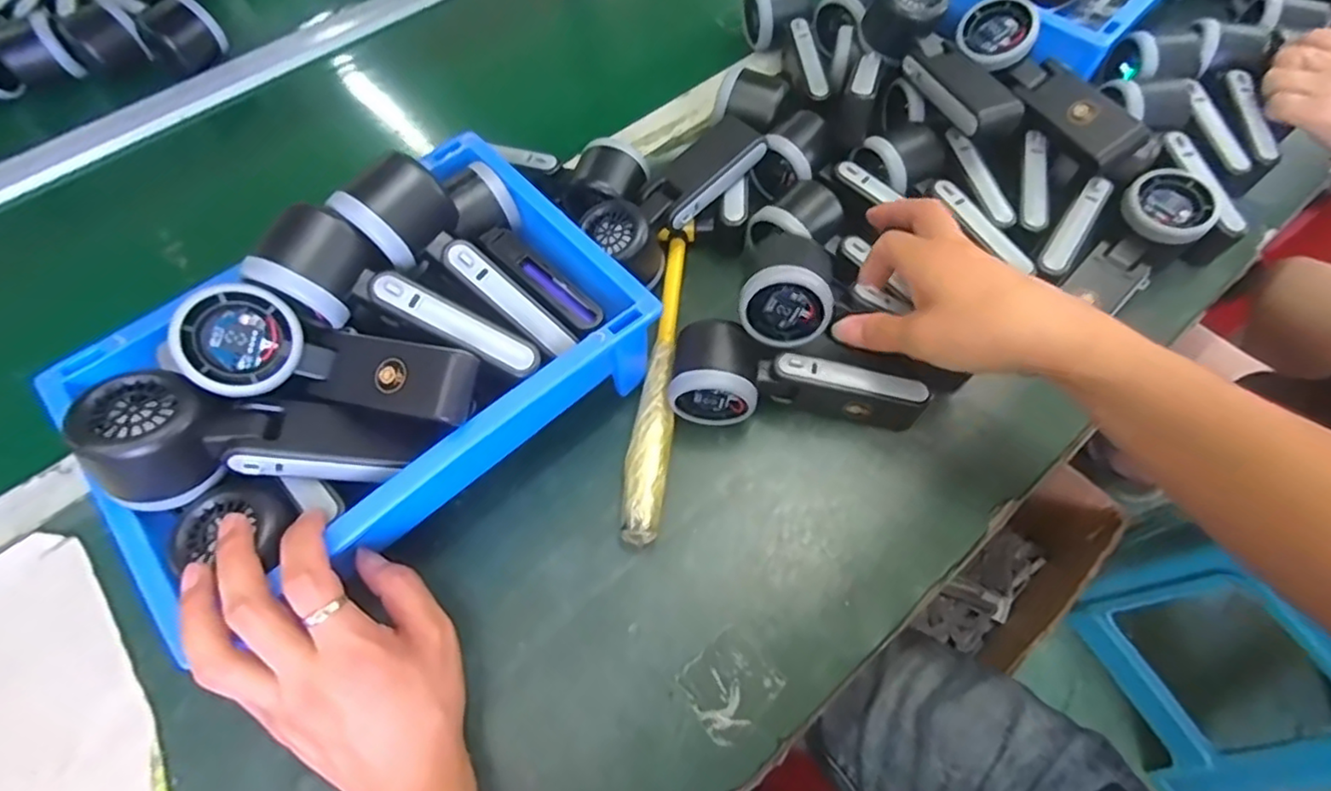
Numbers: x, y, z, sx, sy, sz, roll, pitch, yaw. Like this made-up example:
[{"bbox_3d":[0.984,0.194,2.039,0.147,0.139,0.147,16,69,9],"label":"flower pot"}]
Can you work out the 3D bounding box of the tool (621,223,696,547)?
[{"bbox_3d":[-0.003,-0.018,0.461,0.028,0.025,0.251,5,62,6],"label":"tool"}]

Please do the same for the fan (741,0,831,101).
[{"bbox_3d":[0.110,-0.313,0.577,0.068,0.051,0.140,-3,61,0],"label":"fan"}]

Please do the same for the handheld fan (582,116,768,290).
[{"bbox_3d":[0.010,-0.148,0.489,0.153,0.054,0.054,-41,67,-18],"label":"handheld fan"}]

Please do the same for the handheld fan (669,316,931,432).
[{"bbox_3d":[0.086,-0.011,0.428,0.164,0.057,0.049,5,62,6],"label":"handheld fan"}]

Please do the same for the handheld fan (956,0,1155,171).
[{"bbox_3d":[0.288,-0.238,0.495,0.062,0.054,0.168,-24,63,-11],"label":"handheld fan"}]

